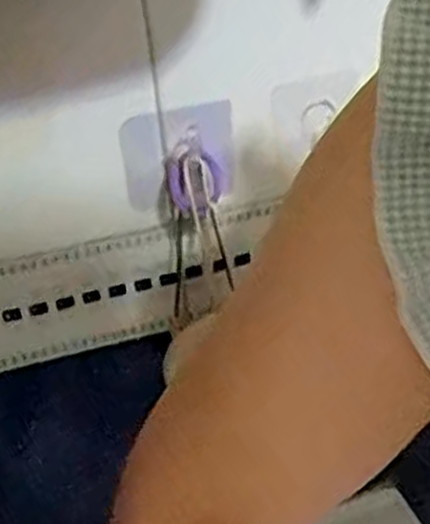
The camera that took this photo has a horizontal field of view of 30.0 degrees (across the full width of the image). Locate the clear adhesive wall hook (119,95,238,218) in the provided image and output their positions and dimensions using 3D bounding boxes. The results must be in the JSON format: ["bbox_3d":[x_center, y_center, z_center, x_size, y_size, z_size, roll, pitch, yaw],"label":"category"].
[{"bbox_3d":[-0.021,-0.062,0.493,0.069,0.063,0.019,-10,29,-5],"label":"clear adhesive wall hook"}]

